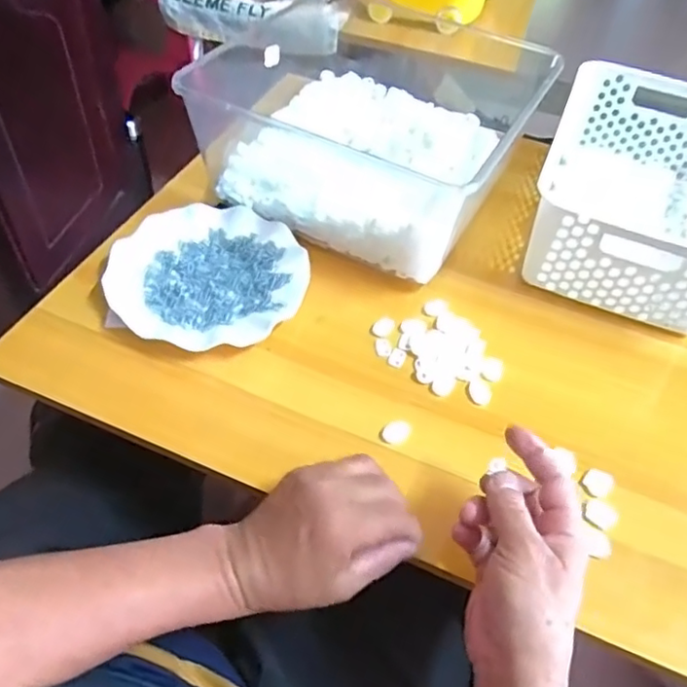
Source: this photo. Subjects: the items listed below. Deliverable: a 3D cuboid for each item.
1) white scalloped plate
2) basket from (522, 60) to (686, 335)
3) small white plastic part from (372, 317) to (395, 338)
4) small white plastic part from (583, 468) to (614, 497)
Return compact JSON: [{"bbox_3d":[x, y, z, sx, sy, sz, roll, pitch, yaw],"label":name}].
[{"bbox_3d":[-0.126,-0.068,0.576,0.179,0.017,0.178,3,50,-4],"label":"white scalloped plate"},{"bbox_3d":[0.325,-0.165,0.641,0.204,0.105,0.307,19,51,9],"label":"basket"},{"bbox_3d":[0.038,-0.016,0.564,0.017,0.004,0.025,37,56,22],"label":"small white plastic part"},{"bbox_3d":[0.202,0.110,0.475,0.021,0.008,0.021,3,50,-4],"label":"small white plastic part"}]

